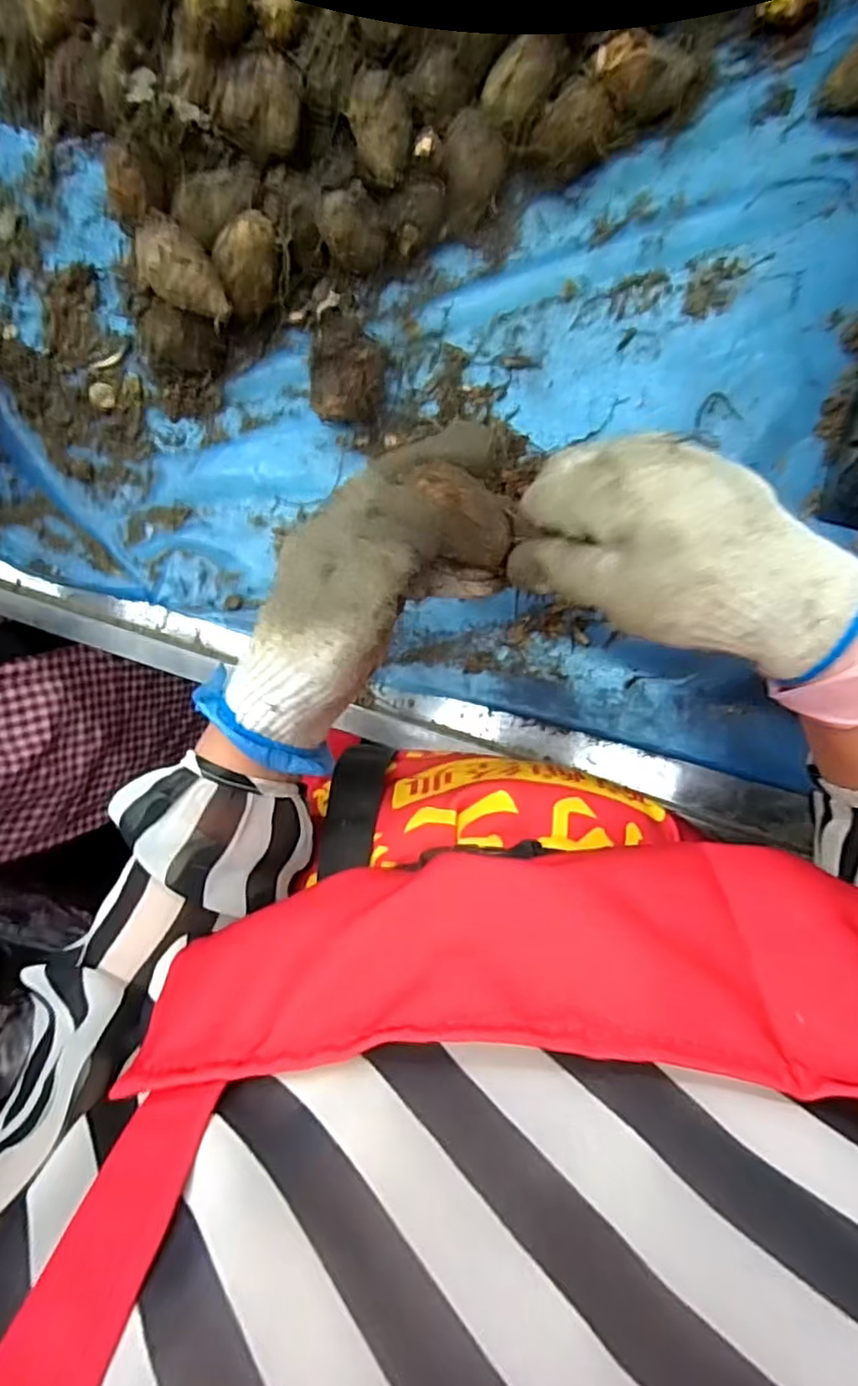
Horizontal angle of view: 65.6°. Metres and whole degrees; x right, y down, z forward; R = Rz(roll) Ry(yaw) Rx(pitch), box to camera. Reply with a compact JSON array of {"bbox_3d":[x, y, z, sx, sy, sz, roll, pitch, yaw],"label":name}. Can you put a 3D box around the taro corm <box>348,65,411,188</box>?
[{"bbox_3d":[-0.027,-0.340,0.405,0.035,0.032,0.054,-15,90,8],"label":"taro corm"}]

